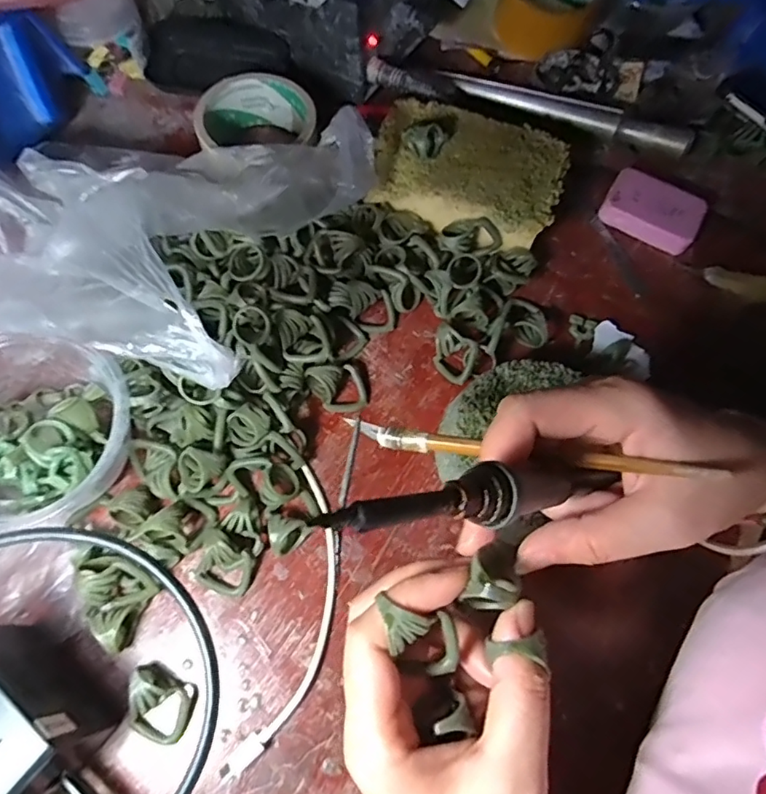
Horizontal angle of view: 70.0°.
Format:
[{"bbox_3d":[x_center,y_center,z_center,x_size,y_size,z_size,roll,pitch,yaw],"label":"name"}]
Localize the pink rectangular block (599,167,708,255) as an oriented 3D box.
[{"bbox_3d":[0.204,-0.142,0.416,0.069,0.023,0.041,25,70,7],"label":"pink rectangular block"}]

